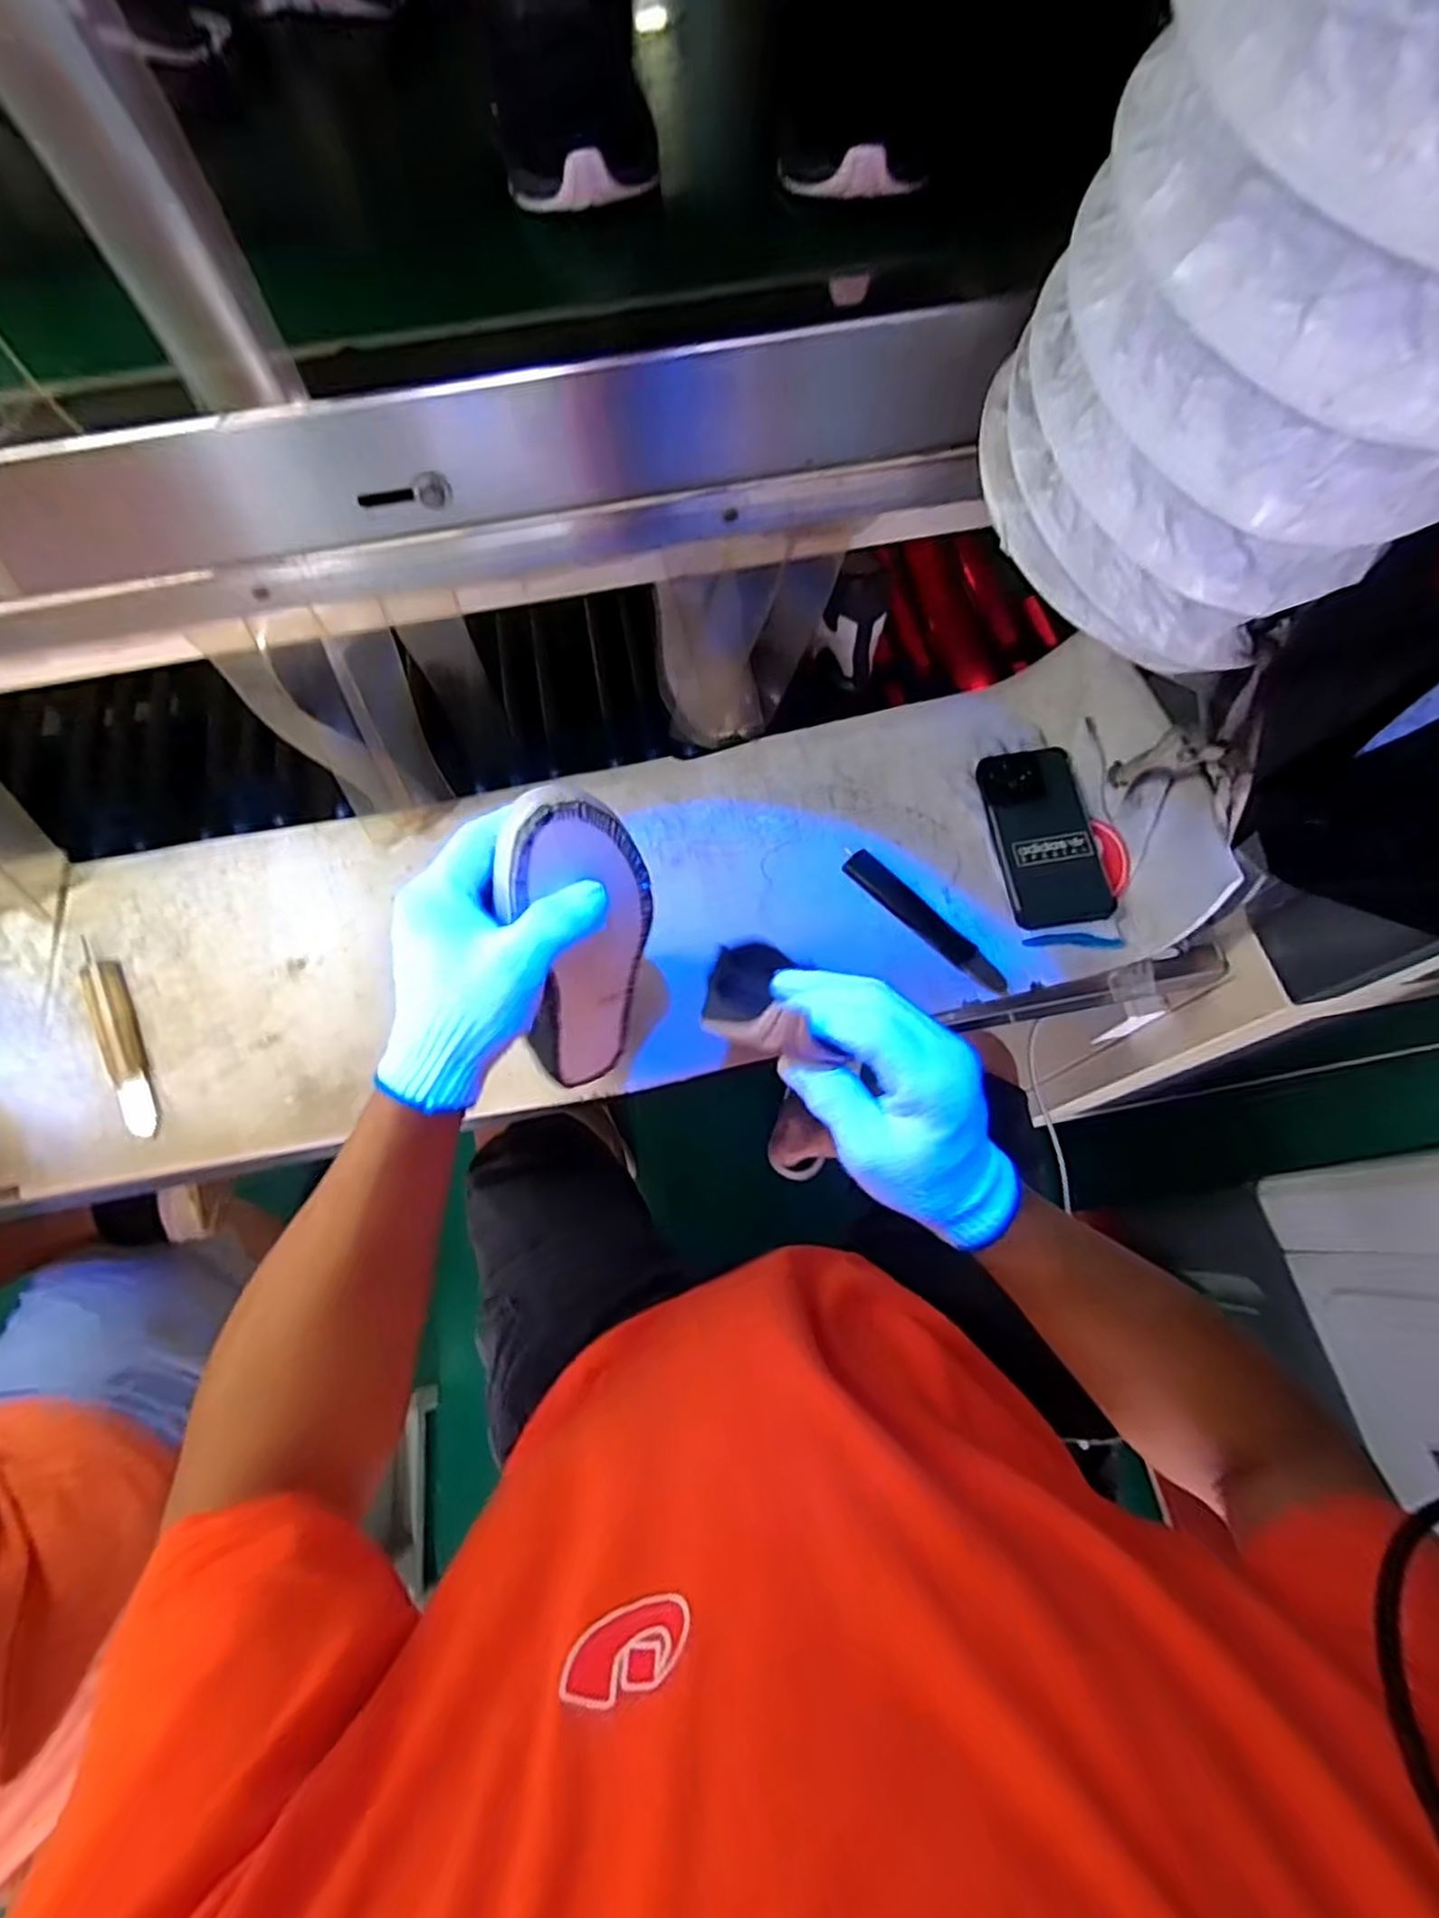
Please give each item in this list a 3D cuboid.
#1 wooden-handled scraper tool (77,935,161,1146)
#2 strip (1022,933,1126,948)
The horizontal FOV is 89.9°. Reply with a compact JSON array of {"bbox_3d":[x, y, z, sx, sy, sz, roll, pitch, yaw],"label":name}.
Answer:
[{"bbox_3d":[-0.498,0.061,0.599,0.033,0.012,0.189,-31,72,-10],"label":"wooden-handled scraper tool"},{"bbox_3d":[0.292,-0.015,0.595,0.078,0.004,0.011,2,87,7],"label":"strip"}]

